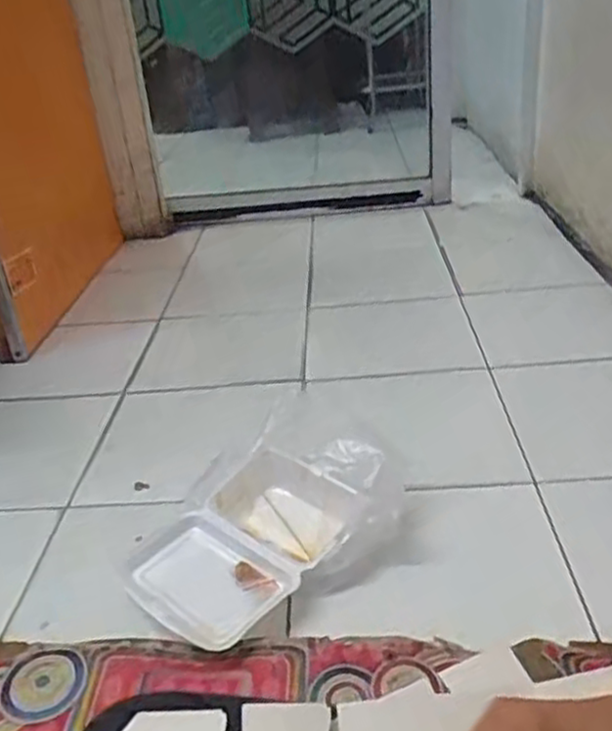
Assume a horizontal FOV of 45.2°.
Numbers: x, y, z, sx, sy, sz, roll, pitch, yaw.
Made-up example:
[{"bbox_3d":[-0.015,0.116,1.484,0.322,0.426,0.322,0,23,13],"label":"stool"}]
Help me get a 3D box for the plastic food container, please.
[{"bbox_3d":[-0.074,0.195,0.807,0.240,0.056,0.192,-28,35,-35],"label":"plastic food container"}]

